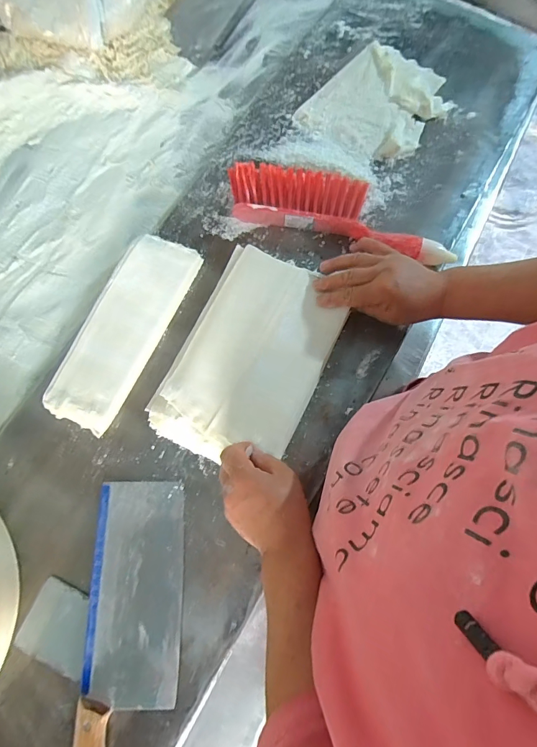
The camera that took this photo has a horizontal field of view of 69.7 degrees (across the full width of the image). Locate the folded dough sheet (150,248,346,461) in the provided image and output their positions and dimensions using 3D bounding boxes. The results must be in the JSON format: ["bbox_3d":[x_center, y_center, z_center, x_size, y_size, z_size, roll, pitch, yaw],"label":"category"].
[{"bbox_3d":[-0.018,-0.022,0.472,0.165,0.015,0.260,26,78,6],"label":"folded dough sheet"}]

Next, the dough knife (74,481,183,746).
[{"bbox_3d":[-0.143,0.277,0.397,0.094,0.035,0.314,-1,77,0],"label":"dough knife"}]

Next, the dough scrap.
[{"bbox_3d":[0.163,-0.404,0.573,0.170,0.015,0.197,41,80,9],"label":"dough scrap"}]

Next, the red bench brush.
[{"bbox_3d":[0.097,-0.216,0.510,0.296,0.045,0.077,15,77,4],"label":"red bench brush"}]

